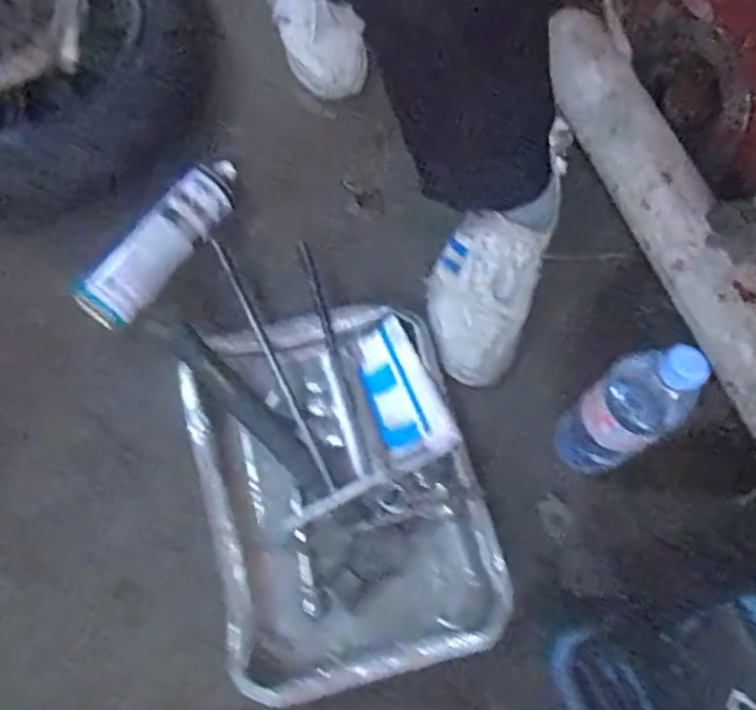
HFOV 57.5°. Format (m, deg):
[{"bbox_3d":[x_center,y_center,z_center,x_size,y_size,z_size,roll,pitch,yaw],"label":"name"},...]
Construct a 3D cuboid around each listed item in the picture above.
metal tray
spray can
[{"bbox_3d":[-0.039,0.125,0.670,0.255,0.049,0.353,-14,70,-8],"label":"metal tray"},{"bbox_3d":[-0.231,-0.128,0.758,0.074,0.063,0.231,37,72,11],"label":"spray can"}]

